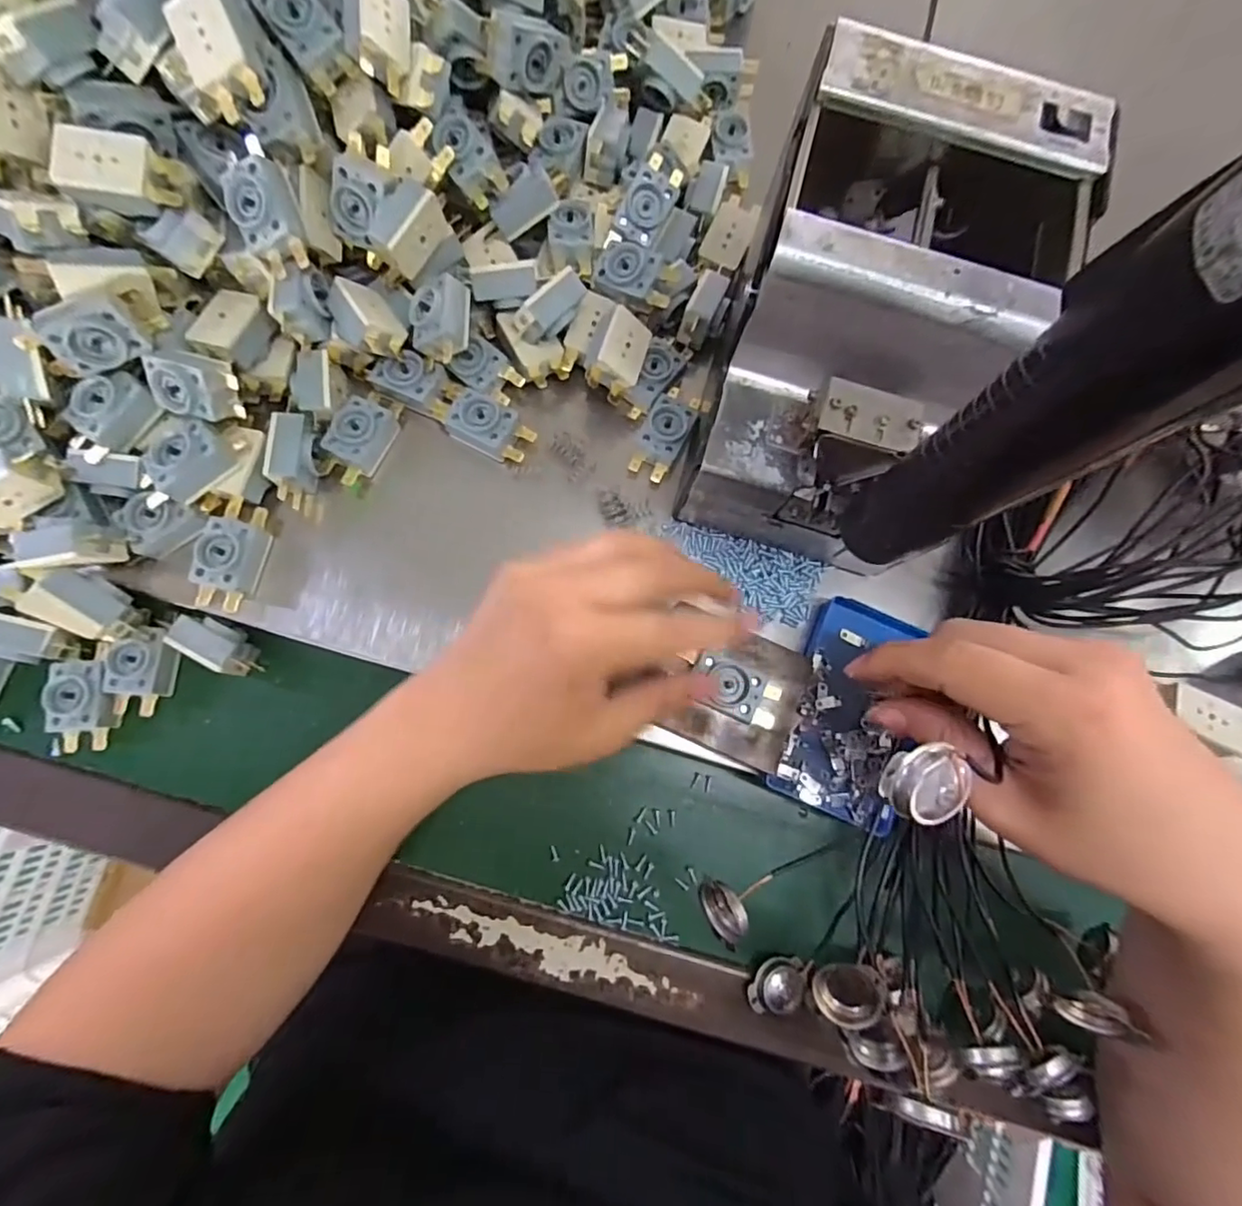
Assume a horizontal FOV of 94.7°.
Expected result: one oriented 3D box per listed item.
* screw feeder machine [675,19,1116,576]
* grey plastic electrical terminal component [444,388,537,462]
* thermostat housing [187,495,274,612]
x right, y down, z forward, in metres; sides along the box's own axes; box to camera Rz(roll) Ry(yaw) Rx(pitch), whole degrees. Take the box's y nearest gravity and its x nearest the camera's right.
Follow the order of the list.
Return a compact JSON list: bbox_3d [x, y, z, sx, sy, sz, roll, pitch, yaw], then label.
[{"bbox_3d":[0.110,-0.124,0.277,0.135,0.149,0.180,17,80,0],"label":"screw feeder machine"},{"bbox_3d":[-0.076,-0.100,0.336,0.045,0.022,0.031,25,80,1],"label":"grey plastic electrical terminal component"},{"bbox_3d":[-0.212,-0.026,0.312,0.026,0.022,0.059,10,81,-1],"label":"thermostat housing"}]

